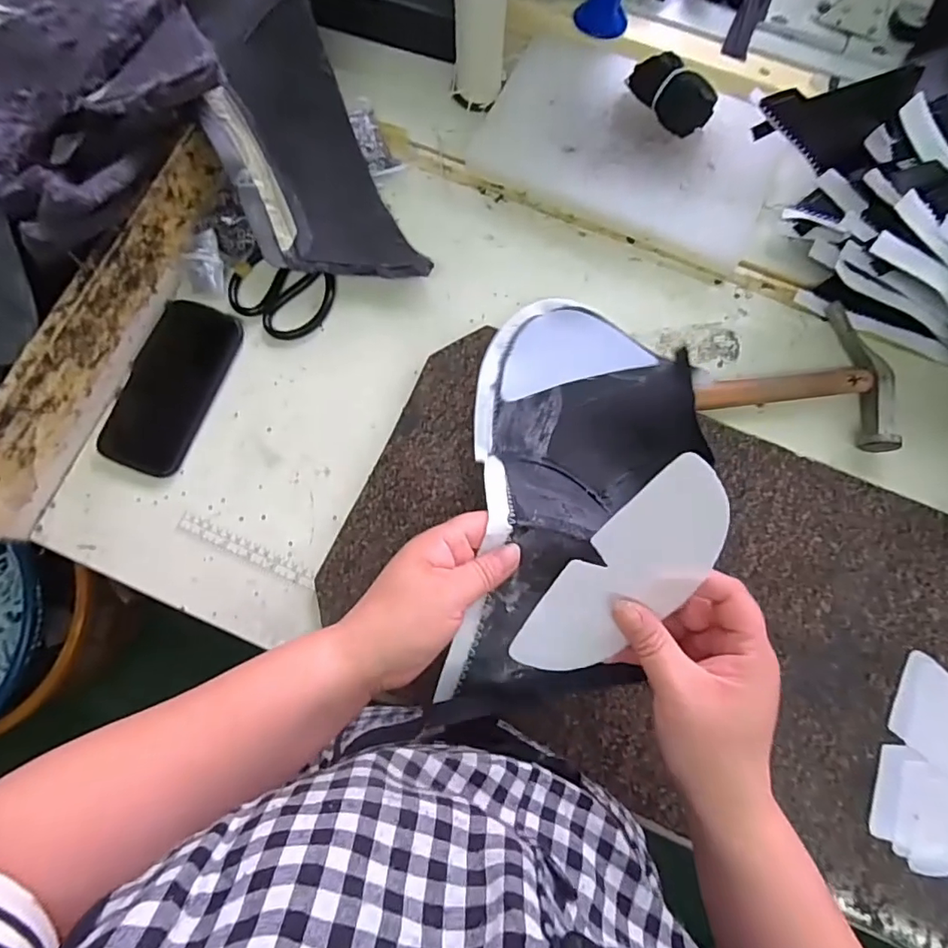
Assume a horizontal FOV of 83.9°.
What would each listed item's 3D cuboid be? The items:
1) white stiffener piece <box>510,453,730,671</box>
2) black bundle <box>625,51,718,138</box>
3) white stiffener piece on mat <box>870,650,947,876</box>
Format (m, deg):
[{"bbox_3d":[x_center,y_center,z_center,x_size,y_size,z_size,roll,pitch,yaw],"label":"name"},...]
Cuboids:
[{"bbox_3d":[0.084,0.059,0.286,0.060,0.008,0.143,35,109,-10],"label":"white stiffener piece"},{"bbox_3d":[0.201,-0.387,0.537,0.042,0.043,0.089,-43,80,-8],"label":"black bundle"},{"bbox_3d":[0.383,0.239,0.426,0.095,0.005,0.152,21,79,5],"label":"white stiffener piece on mat"}]

